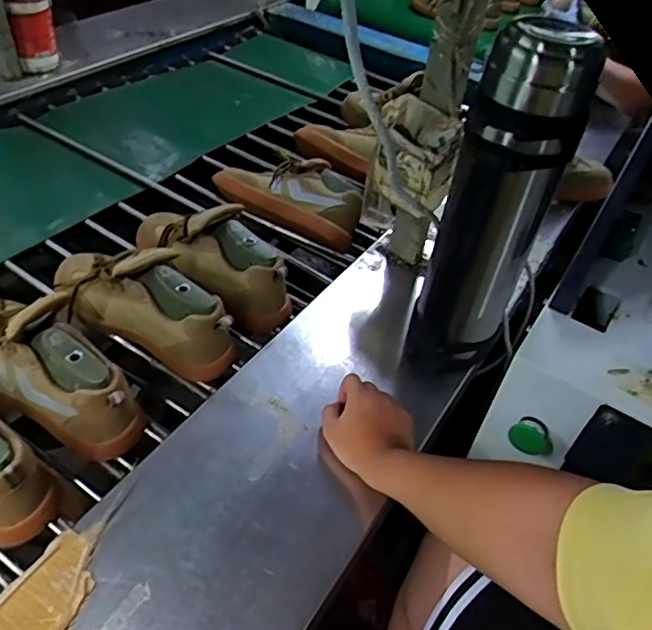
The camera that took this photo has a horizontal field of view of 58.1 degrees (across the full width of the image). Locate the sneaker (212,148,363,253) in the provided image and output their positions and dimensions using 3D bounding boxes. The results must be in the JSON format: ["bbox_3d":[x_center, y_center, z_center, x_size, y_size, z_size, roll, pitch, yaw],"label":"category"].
[{"bbox_3d":[-0.061,-0.213,1.027,0.282,0.086,0.125,23,46,17],"label":"sneaker"}]

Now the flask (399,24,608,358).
[{"bbox_3d":[0.187,-0.114,0.652,0.104,0.395,0.104,19,45,14],"label":"flask"}]

